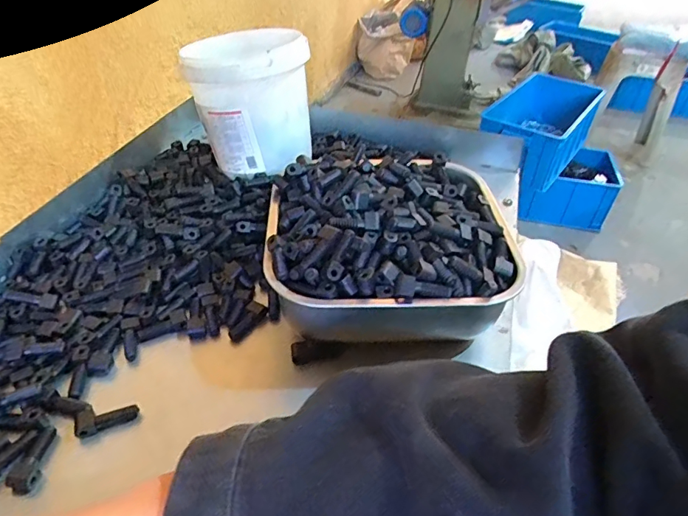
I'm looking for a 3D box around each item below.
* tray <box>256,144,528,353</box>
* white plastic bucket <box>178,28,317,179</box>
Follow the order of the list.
[{"bbox_3d":[0.033,-0.015,0.372,0.172,0.077,0.178,1,40,-3],"label":"tray"},{"bbox_3d":[-0.089,-0.165,0.479,0.115,0.127,0.106,2,40,-2],"label":"white plastic bucket"}]

